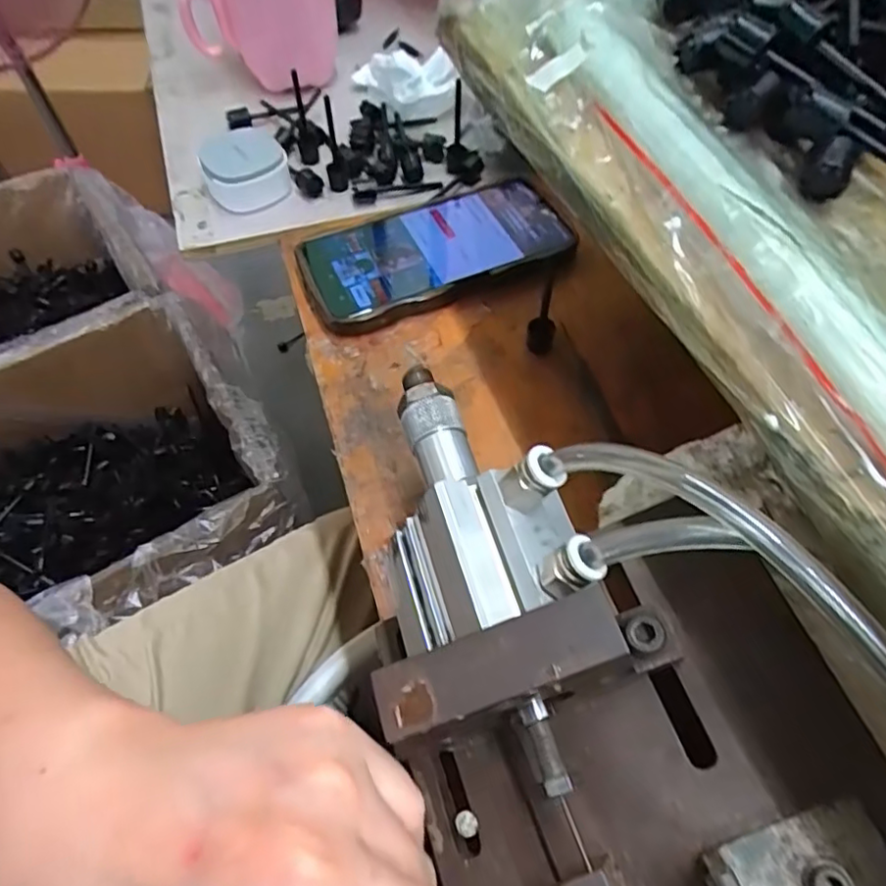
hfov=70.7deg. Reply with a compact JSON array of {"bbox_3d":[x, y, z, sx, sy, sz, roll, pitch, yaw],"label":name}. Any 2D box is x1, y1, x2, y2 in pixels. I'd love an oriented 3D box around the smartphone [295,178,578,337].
[{"bbox_3d":[-0.006,-0.123,0.387,0.163,0.016,0.081,-21,60,-13],"label":"smartphone"}]

